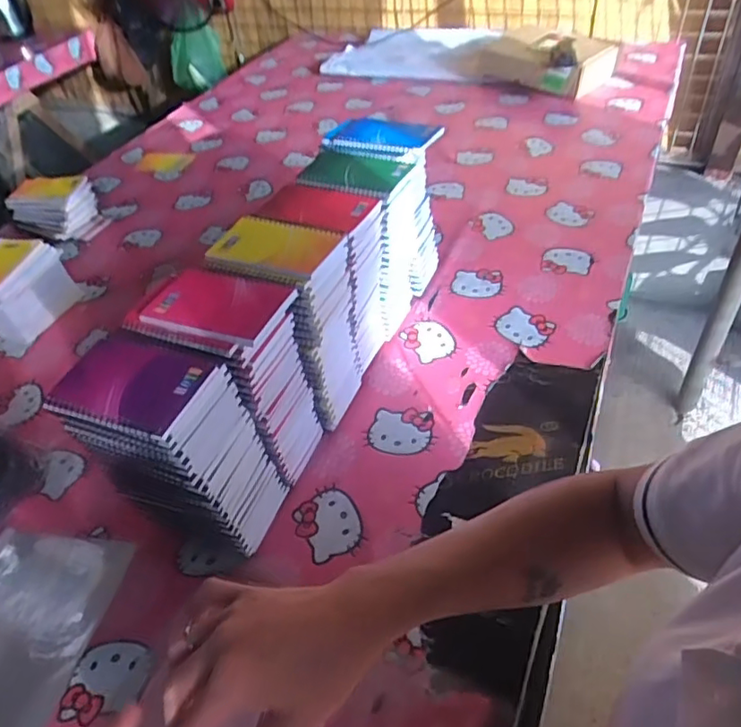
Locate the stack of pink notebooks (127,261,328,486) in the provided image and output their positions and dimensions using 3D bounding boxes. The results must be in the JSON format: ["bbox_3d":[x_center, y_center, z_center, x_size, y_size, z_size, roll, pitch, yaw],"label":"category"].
[{"bbox_3d":[-0.144,0.023,0.644,0.140,0.254,0.101,16,48,23],"label":"stack of pink notebooks"}]

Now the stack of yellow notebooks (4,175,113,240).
[{"bbox_3d":[-0.628,-0.313,1.175,0.132,0.109,0.120,11,46,18],"label":"stack of yellow notebooks"}]

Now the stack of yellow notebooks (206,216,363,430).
[{"bbox_3d":[-0.089,-0.036,0.699,0.126,0.253,0.104,14,47,21],"label":"stack of yellow notebooks"}]

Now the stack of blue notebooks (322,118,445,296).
[{"bbox_3d":[0.032,-0.233,0.888,0.146,0.252,0.103,23,51,28],"label":"stack of blue notebooks"}]

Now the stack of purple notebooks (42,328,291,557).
[{"bbox_3d":[-0.188,0.095,0.586,0.133,0.244,0.105,10,46,18],"label":"stack of purple notebooks"}]

